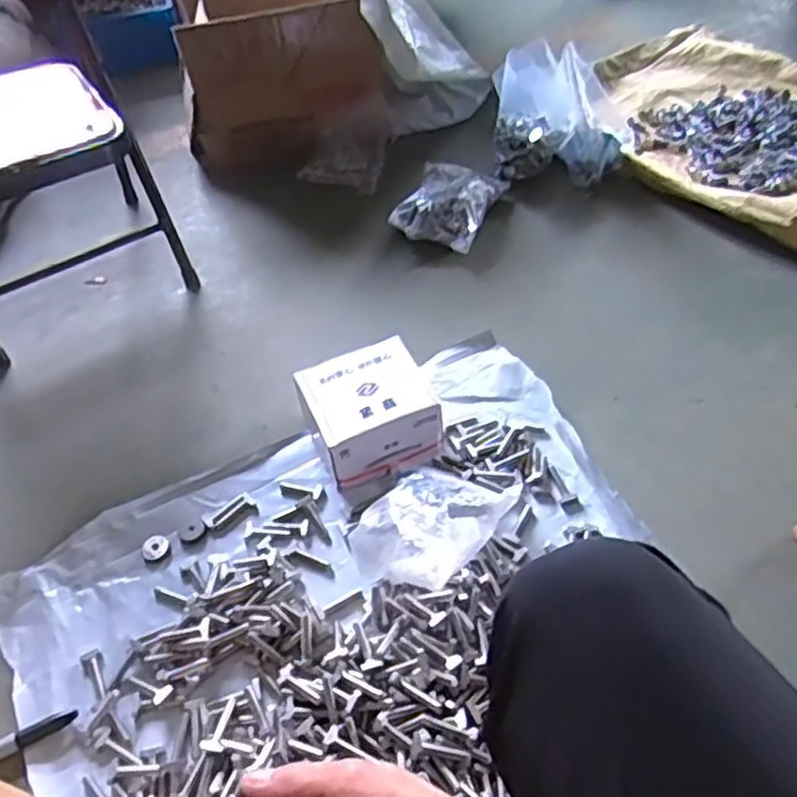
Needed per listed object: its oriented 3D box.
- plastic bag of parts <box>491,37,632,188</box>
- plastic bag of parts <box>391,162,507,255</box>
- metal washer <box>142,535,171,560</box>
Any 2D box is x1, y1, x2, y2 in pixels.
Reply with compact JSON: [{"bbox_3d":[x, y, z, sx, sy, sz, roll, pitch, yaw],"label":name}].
[{"bbox_3d":[0.281,-0.486,1.225,0.231,0.177,0.161,9,51,13],"label":"plastic bag of parts"},{"bbox_3d":[0.084,-0.327,1.191,0.139,0.060,0.195,15,52,17],"label":"plastic bag of parts"},{"bbox_3d":[-0.282,0.173,0.836,0.031,0.004,0.031,-3,49,3],"label":"metal washer"}]

